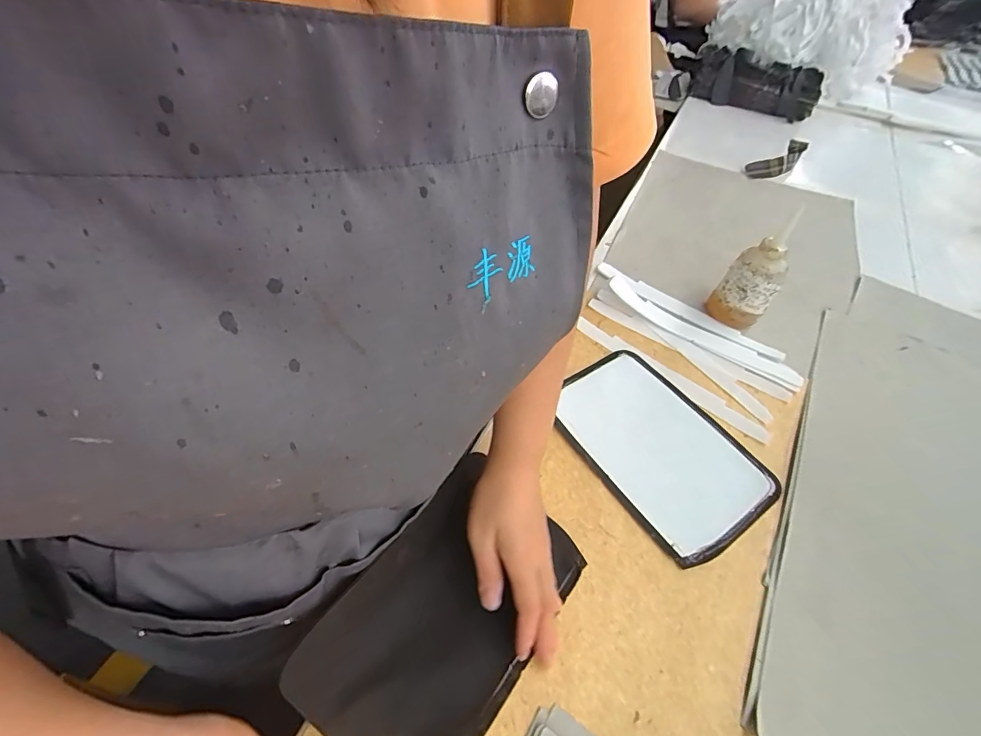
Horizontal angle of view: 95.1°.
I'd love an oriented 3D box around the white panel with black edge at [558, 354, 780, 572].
[{"bbox_3d":[0.173,0.077,0.477,0.147,0.008,0.225,-27,58,-24],"label":"white panel with black edge"}]

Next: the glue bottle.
[{"bbox_3d":[0.329,-0.117,0.556,0.063,0.135,0.054,29,54,18],"label":"glue bottle"}]

